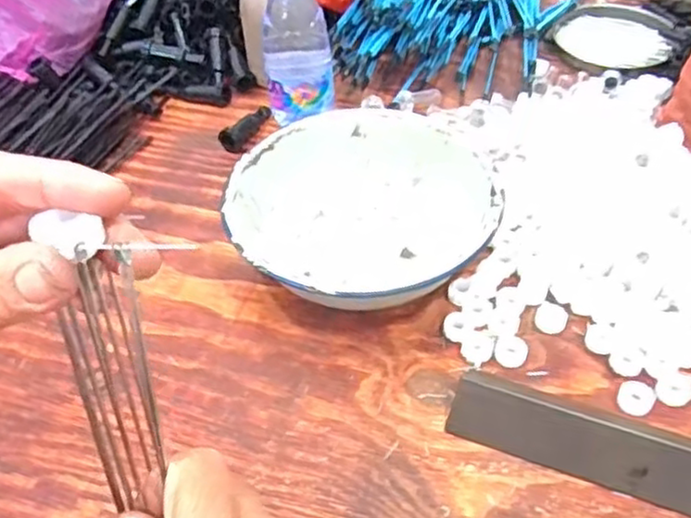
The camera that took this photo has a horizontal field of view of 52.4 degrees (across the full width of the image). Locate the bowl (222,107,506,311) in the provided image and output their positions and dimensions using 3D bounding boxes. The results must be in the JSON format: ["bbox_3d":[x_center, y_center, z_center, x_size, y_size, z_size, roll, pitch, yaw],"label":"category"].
[{"bbox_3d":[0.018,-0.047,0.576,0.211,0.052,0.180,9,48,13],"label":"bowl"}]

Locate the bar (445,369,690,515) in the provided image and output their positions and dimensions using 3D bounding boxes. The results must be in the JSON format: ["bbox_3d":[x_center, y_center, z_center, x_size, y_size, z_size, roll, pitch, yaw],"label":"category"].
[{"bbox_3d":[0.165,0.113,0.441,0.191,0.024,0.049,15,49,18],"label":"bar"}]

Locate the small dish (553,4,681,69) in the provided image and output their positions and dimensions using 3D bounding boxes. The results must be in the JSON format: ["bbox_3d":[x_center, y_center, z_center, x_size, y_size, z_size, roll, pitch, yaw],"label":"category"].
[{"bbox_3d":[0.300,-0.248,0.774,0.126,0.011,0.124,-2,46,2],"label":"small dish"}]

